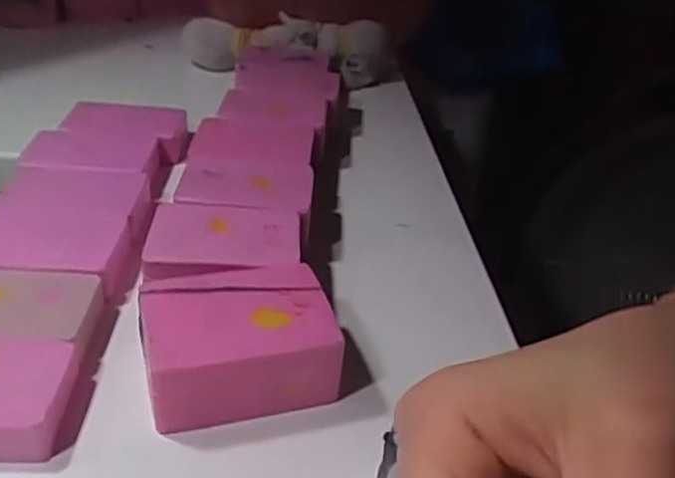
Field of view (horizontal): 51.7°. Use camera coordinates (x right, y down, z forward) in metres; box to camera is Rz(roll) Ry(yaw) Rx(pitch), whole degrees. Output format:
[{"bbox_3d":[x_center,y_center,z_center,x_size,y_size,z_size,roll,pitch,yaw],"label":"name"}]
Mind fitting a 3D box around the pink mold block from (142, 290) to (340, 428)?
[{"bbox_3d":[-0.038,0.045,0.280,0.073,0.040,0.047,-10,34,-13],"label":"pink mold block"}]

